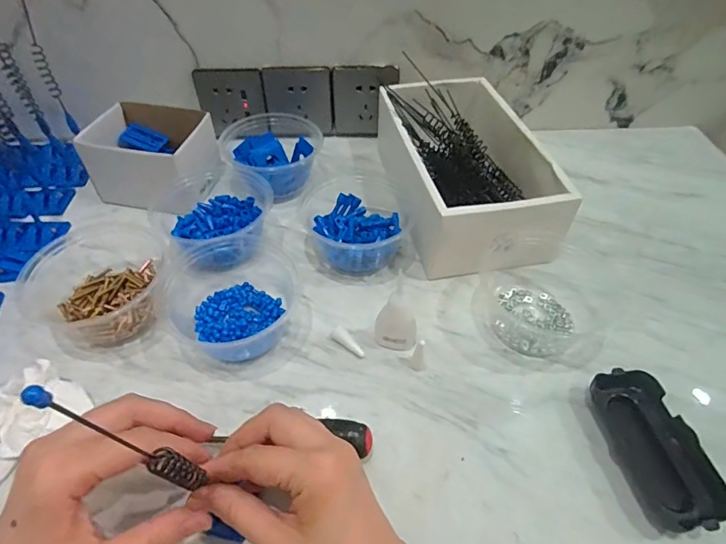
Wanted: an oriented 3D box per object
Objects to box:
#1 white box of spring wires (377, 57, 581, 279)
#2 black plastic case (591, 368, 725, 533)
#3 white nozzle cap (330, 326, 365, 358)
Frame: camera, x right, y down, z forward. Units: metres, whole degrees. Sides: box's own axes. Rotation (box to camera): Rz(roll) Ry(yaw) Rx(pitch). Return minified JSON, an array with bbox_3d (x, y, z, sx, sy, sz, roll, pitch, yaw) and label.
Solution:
[{"bbox_3d":[0.110,-0.117,0.493,0.141,0.081,0.241,-8,49,-8],"label":"white box of spring wires"},{"bbox_3d":[0.214,0.127,0.330,0.049,0.028,0.108,-7,49,-7],"label":"black plastic case"},{"bbox_3d":[-0.012,0.062,0.395,0.034,0.012,0.010,27,54,21],"label":"white nozzle cap"}]

